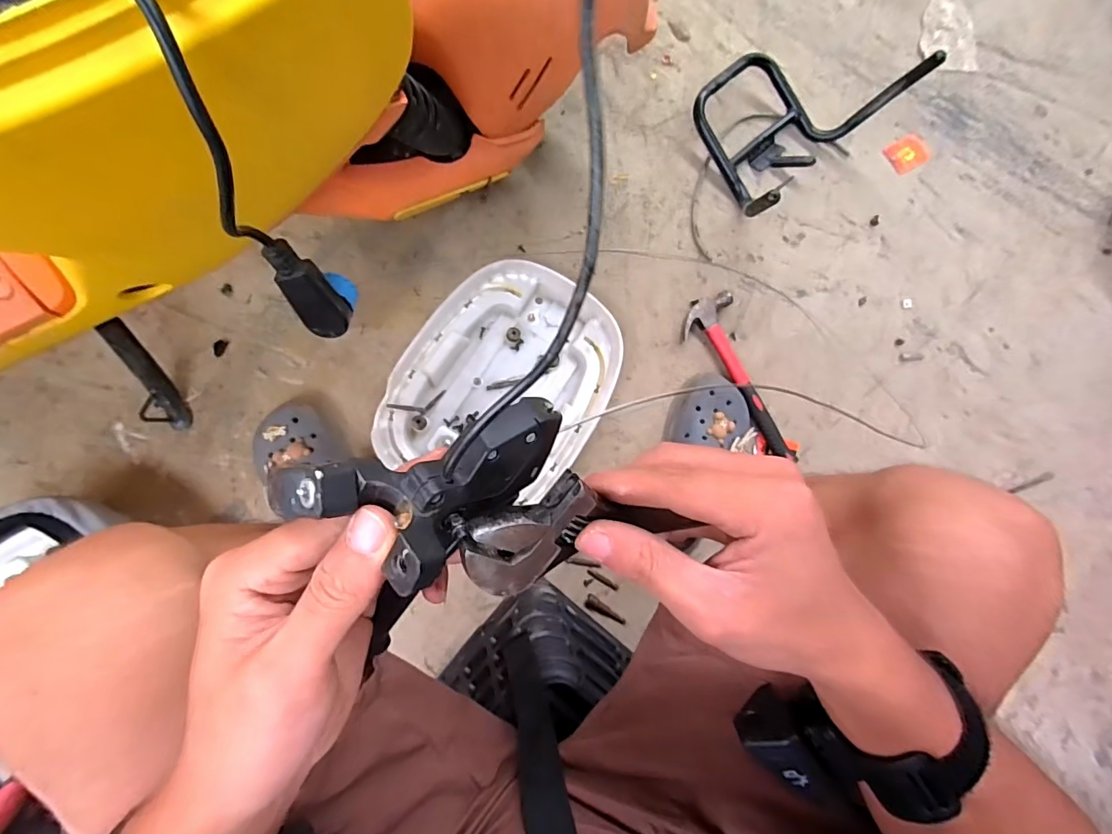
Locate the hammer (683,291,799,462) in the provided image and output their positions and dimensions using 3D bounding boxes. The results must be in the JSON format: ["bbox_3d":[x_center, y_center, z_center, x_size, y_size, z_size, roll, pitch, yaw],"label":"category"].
[{"bbox_3d":[0.277,-0.053,0.734,0.095,0.032,0.267,-26,87,-8],"label":"hammer"}]

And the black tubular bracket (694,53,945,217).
[{"bbox_3d":[0.354,-0.476,0.733,0.291,0.127,0.206,-39,89,-8],"label":"black tubular bracket"}]

